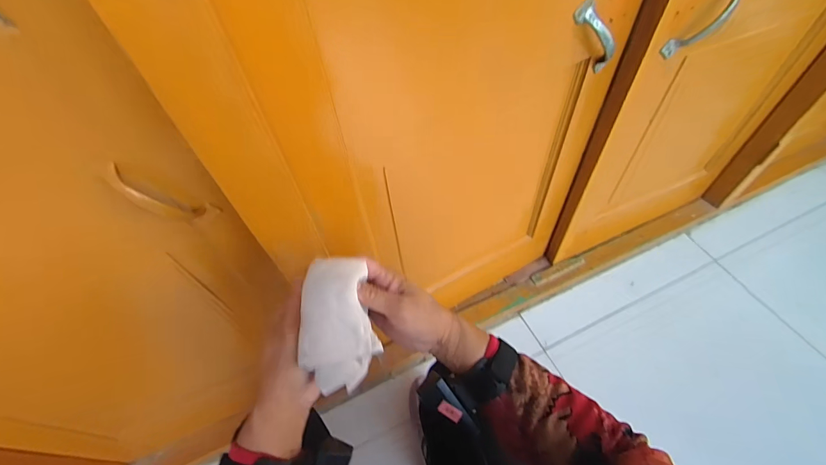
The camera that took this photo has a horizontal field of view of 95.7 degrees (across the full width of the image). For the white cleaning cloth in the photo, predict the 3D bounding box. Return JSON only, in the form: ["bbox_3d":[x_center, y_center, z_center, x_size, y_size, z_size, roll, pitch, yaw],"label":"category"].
[{"bbox_3d":[-0.068,0.085,0.348,0.063,0.032,0.117,-13,85,-4],"label":"white cleaning cloth"}]

